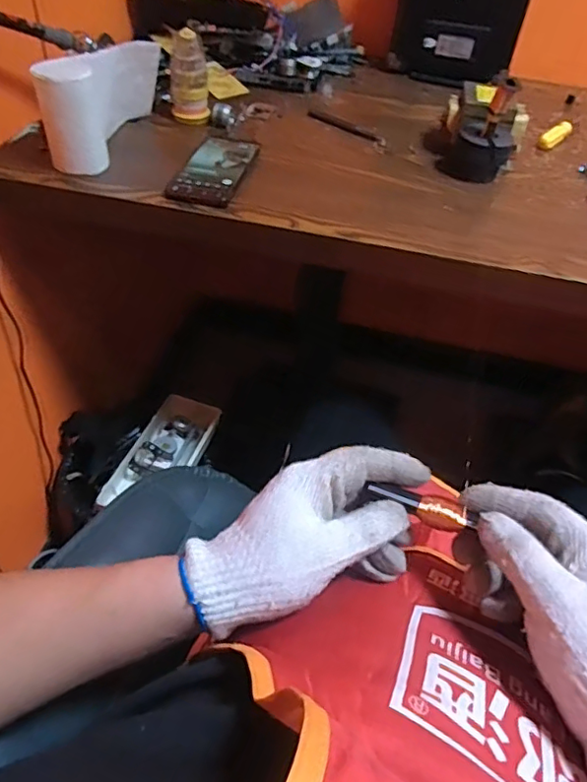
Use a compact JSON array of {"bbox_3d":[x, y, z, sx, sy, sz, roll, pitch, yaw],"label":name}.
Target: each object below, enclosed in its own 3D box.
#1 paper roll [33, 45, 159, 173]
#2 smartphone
[{"bbox_3d":[-0.219,-0.336,0.651,0.056,0.101,0.189,14,46,7],"label":"paper roll"},{"bbox_3d":[-0.089,-0.262,0.651,0.070,0.007,0.147,12,46,5],"label":"smartphone"}]

